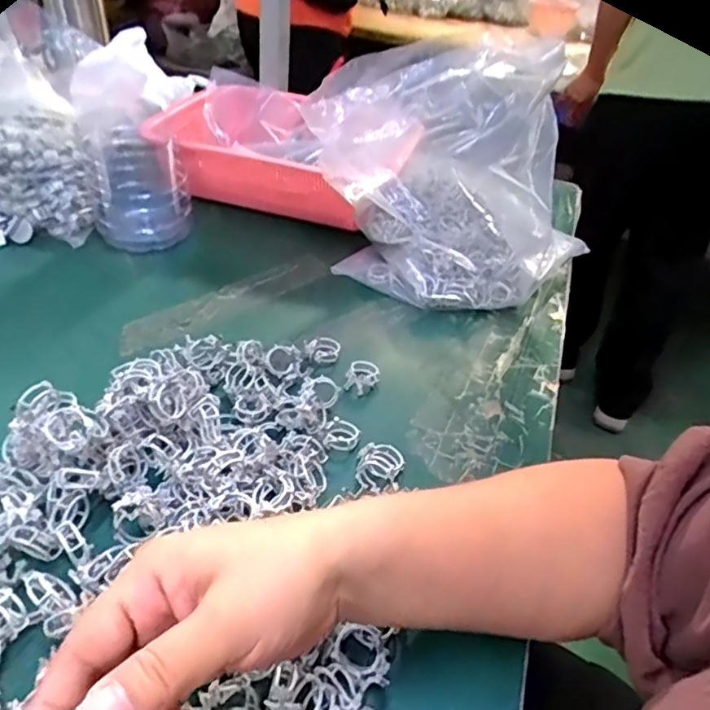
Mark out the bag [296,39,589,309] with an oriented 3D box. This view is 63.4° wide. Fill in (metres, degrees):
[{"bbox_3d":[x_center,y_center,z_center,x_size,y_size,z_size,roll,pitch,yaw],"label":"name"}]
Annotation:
[{"bbox_3d":[0.103,-0.174,0.569,0.253,0.220,0.157,16,40,10],"label":"bag"}]

